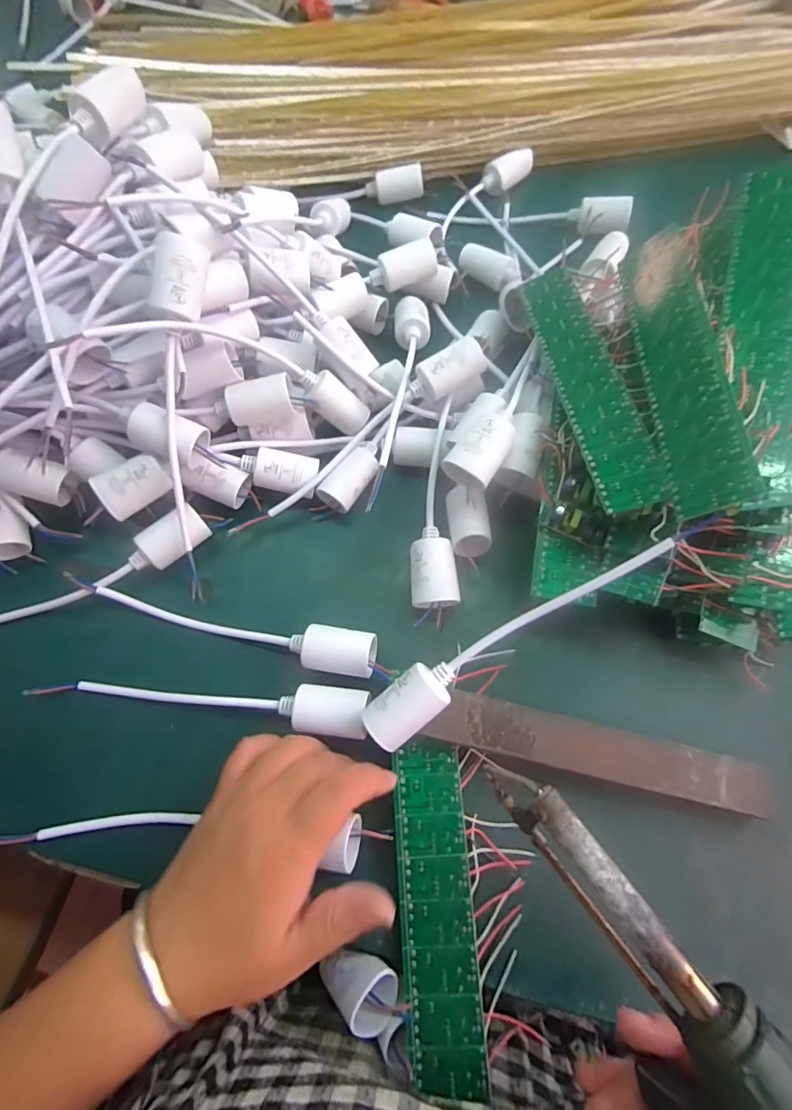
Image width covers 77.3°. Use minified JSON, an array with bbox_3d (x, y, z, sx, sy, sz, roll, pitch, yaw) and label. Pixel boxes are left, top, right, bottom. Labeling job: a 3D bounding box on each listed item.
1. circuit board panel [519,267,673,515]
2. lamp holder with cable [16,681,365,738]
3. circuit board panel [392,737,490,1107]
[{"bbox_3d":[0.118,-0.113,0.309,0.035,0.004,0.198,-16,60,13],"label":"circuit board panel"},{"bbox_3d":[-0.120,0.088,0.308,0.206,0.031,0.027,6,69,2],"label":"lamp holder with cable"},{"bbox_3d":[0.022,0.186,0.266,0.039,0.004,0.158,-3,69,-1],"label":"circuit board panel"}]

